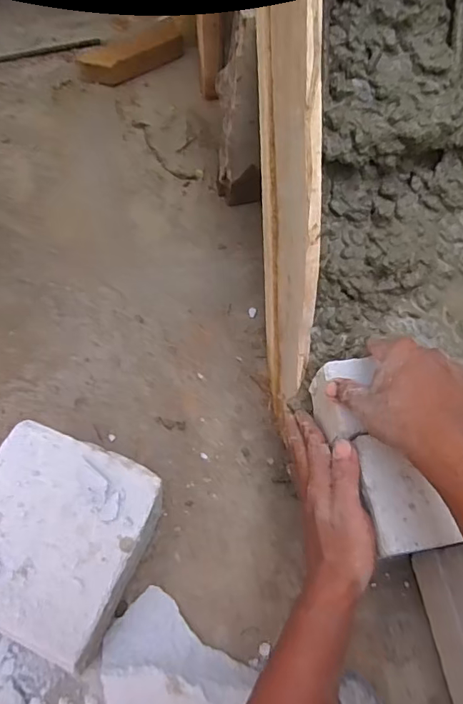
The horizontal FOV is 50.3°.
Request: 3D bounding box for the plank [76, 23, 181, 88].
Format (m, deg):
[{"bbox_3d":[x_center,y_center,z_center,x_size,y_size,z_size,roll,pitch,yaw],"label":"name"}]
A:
[{"bbox_3d":[-0.189,-0.557,0.929,0.194,0.047,0.082,-38,71,-20],"label":"plank"}]

